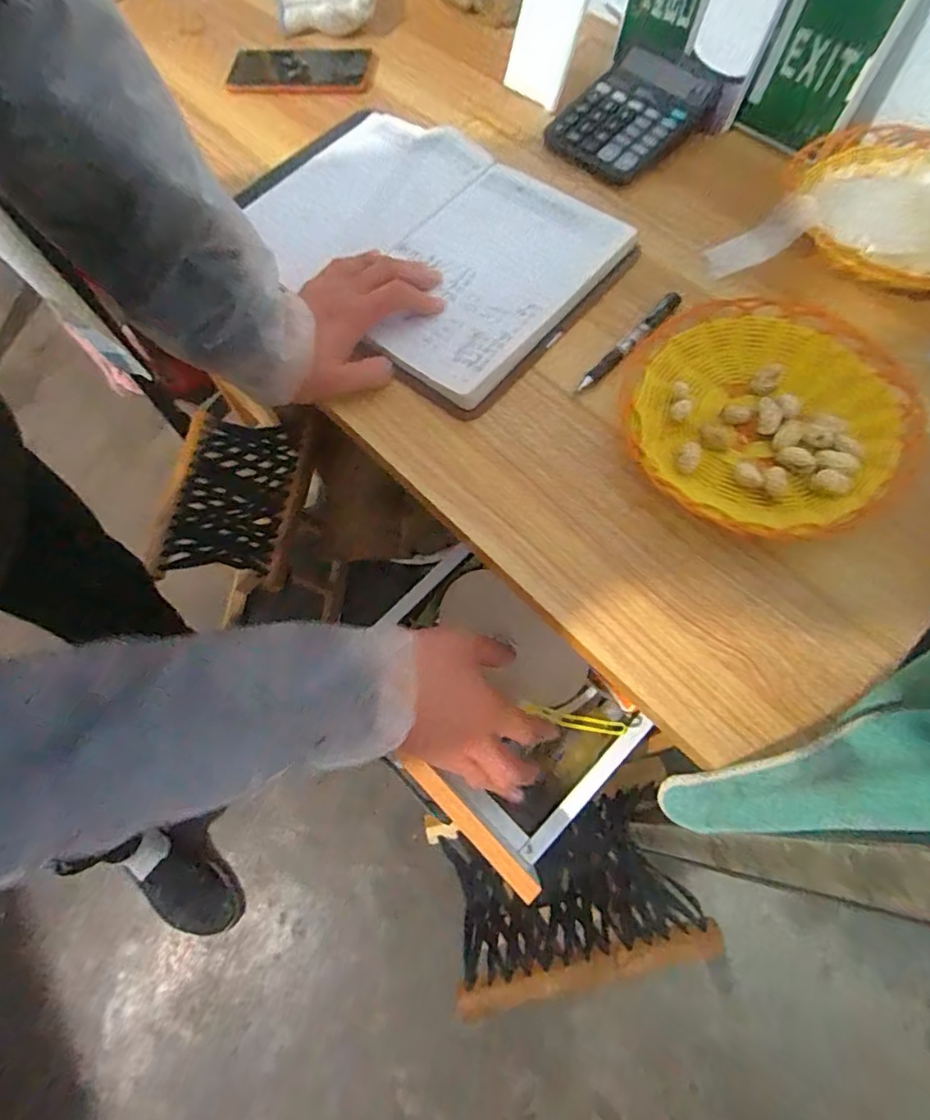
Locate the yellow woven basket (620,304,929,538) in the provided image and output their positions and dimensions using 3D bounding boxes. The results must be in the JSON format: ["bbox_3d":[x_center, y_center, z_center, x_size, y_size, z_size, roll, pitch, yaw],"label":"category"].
[{"bbox_3d":[0.230,-0.107,0.440,0.195,0.044,0.198,-1,67,3],"label":"yellow woven basket"}]

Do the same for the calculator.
[{"bbox_3d":[0.167,-0.464,0.587,0.119,0.042,0.145,41,75,18],"label":"calculator"}]

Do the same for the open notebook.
[{"bbox_3d":[-0.048,-0.308,0.543,0.351,0.034,0.251,37,71,15],"label":"open notebook"}]

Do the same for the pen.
[{"bbox_3d":[0.142,-0.187,0.488,0.016,0.012,0.131,40,74,18],"label":"pen"}]

